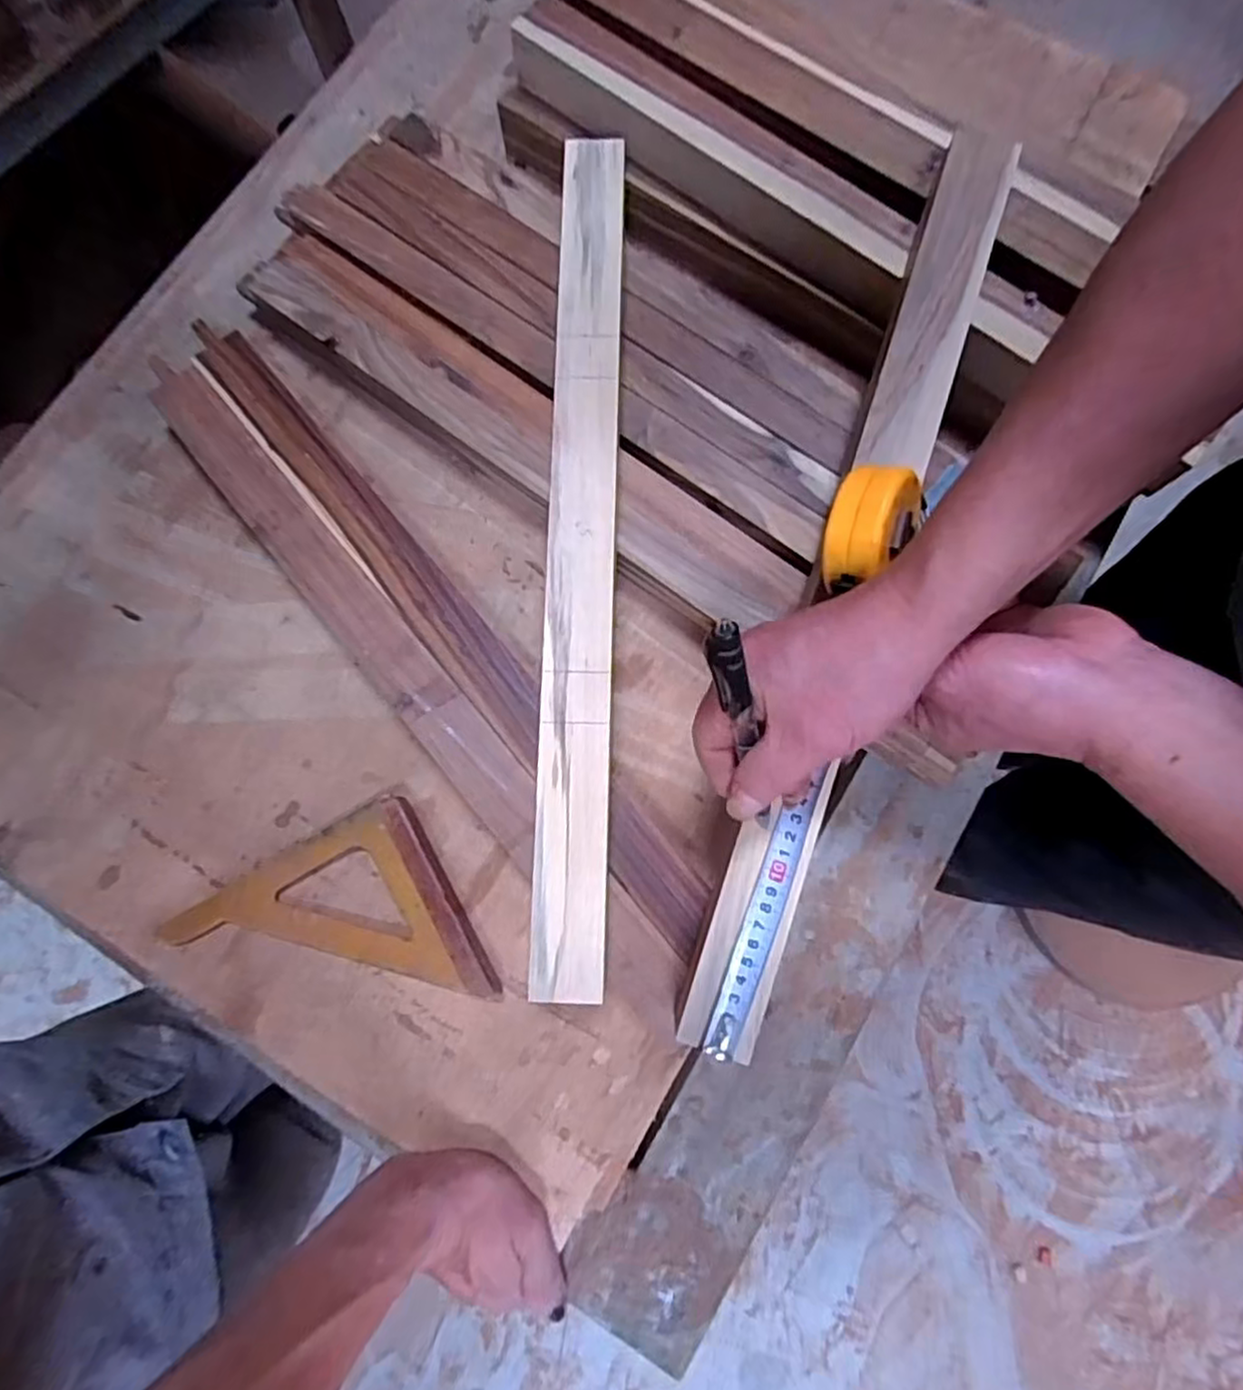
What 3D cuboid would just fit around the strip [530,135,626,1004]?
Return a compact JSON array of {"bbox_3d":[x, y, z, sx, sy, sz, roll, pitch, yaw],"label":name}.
[{"bbox_3d":[-0.024,-0.104,0.430,0.041,0.015,0.538,1,79,1],"label":"strip"}]

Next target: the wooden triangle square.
[{"bbox_3d":[-0.175,0.118,0.449,0.208,0.021,0.105,9,79,2],"label":"wooden triangle square"}]

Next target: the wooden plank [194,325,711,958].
[{"bbox_3d":[-0.139,-0.075,0.488,0.040,0.034,0.510,-39,81,-7],"label":"wooden plank"}]

